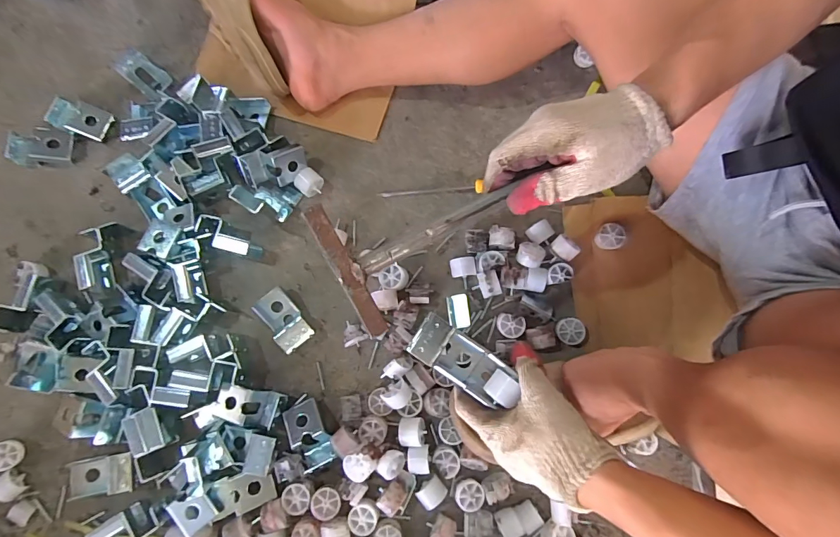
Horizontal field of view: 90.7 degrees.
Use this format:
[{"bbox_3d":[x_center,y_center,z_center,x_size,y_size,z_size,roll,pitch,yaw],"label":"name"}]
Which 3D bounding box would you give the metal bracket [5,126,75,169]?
[{"bbox_3d":[-0.559,-0.179,0.616,0.090,0.031,0.051,-2,79,1],"label":"metal bracket"}]

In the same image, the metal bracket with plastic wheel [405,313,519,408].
[{"bbox_3d":[0.043,0.093,0.415,0.107,0.044,0.044,32,79,8],"label":"metal bracket with plastic wheel"}]

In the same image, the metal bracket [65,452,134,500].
[{"bbox_3d":[-0.392,0.257,0.516,0.090,0.024,0.045,-13,76,15],"label":"metal bracket"}]

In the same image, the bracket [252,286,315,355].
[{"bbox_3d":[-0.183,0.068,0.555,0.044,0.029,0.083,-40,79,-8],"label":"bracket"}]

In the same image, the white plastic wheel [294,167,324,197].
[{"bbox_3d":[-0.157,-0.121,0.594,0.036,0.031,0.035,-36,80,-5],"label":"white plastic wheel"}]

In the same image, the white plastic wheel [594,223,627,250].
[{"bbox_3d":[0.254,-0.042,0.558,0.032,0.029,0.034,0,79,1],"label":"white plastic wheel"}]

